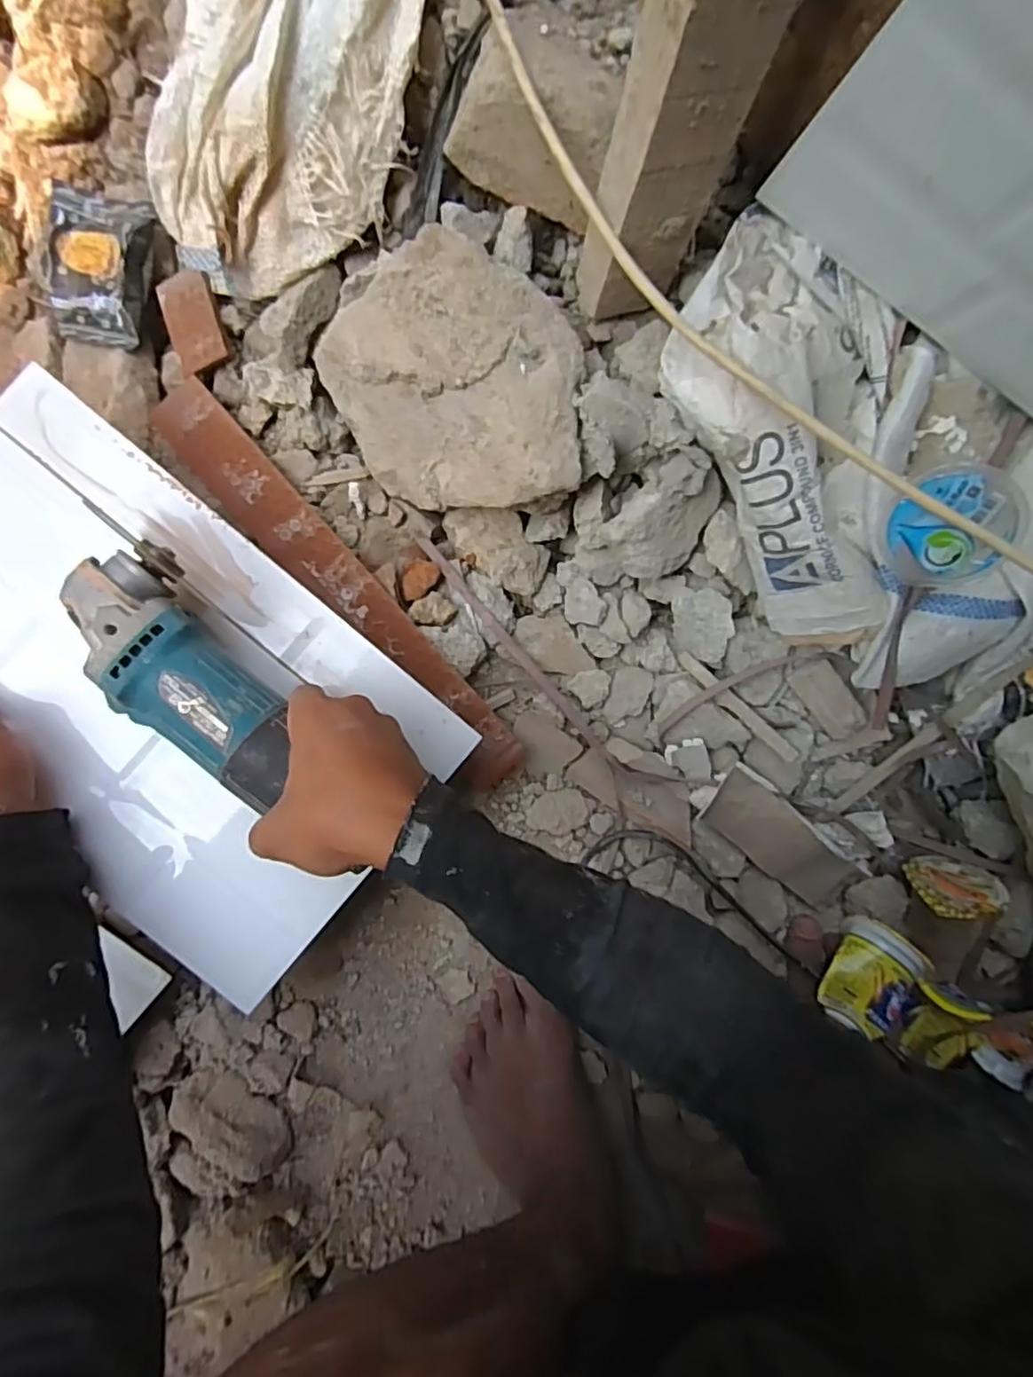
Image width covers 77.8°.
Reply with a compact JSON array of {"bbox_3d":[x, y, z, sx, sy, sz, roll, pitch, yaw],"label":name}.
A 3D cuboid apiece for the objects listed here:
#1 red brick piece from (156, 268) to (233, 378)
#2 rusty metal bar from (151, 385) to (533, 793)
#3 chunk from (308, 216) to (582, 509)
[{"bbox_3d":[-0.257,-0.290,0.507,0.050,0.011,0.072,-12,98,20],"label":"red brick piece"},{"bbox_3d":[-0.142,-0.077,0.518,0.065,0.029,0.399,-41,89,1],"label":"rusty metal bar"},{"bbox_3d":[-0.050,-0.222,0.470,0.206,0.080,0.163,9,91,1],"label":"chunk"}]

